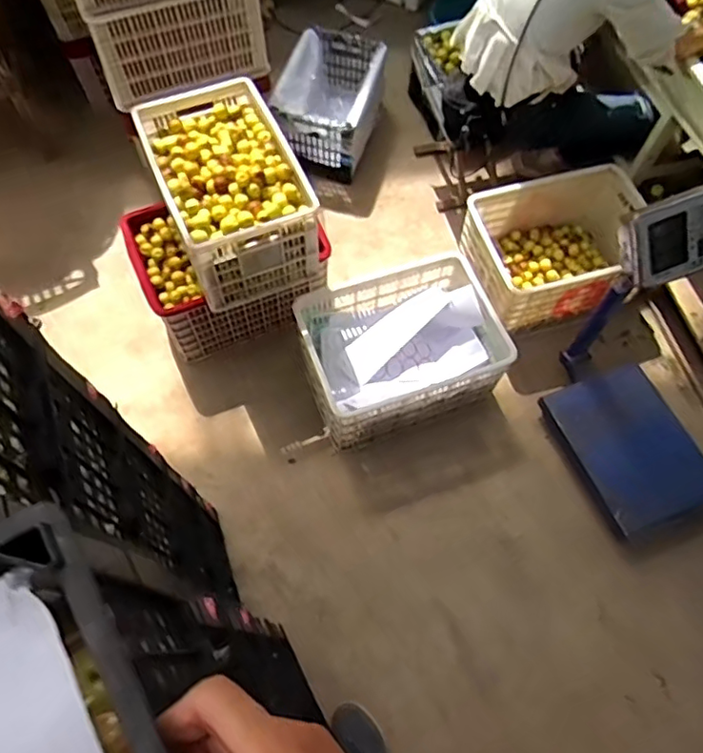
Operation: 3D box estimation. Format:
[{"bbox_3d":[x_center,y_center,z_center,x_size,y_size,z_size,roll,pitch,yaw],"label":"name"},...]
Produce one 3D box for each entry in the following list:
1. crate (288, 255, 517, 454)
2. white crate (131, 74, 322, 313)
[{"bbox_3d":[0.124,-0.074,1.560,0.486,0.245,0.364,-17,67,-9],"label":"crate"},{"bbox_3d":[-0.302,-0.458,1.430,0.309,0.244,0.476,-21,68,-11],"label":"white crate"}]

